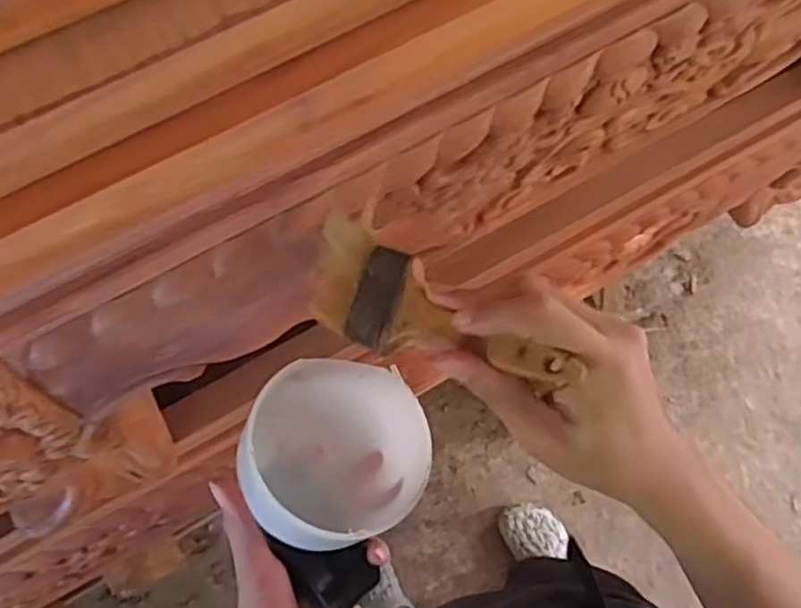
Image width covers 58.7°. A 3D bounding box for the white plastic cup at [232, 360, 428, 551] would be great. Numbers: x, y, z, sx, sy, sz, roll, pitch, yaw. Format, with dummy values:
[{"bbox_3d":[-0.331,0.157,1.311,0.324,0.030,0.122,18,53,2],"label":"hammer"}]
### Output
[{"bbox_3d":[-0.044,0.099,0.484,0.119,0.063,0.117,0,74,0],"label":"white plastic cup"}]

